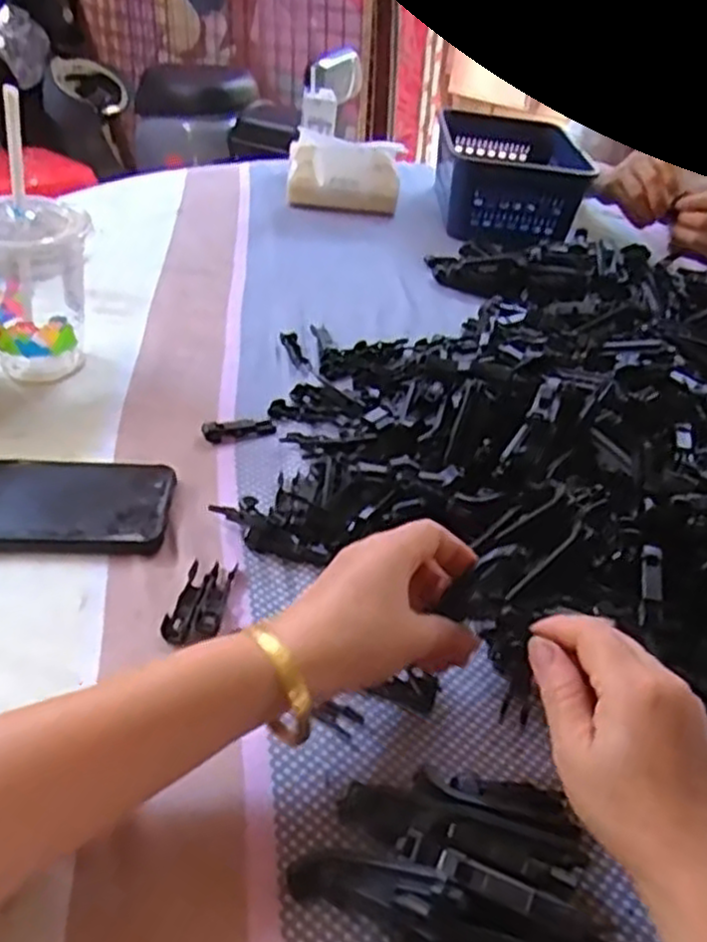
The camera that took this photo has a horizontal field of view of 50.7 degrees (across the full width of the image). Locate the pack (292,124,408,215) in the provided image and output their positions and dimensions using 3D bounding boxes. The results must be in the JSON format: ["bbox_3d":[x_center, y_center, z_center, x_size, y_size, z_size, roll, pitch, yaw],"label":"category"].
[{"bbox_3d":[-0.012,-0.368,0.916,0.134,0.082,0.073,2,40,-4],"label":"pack"}]

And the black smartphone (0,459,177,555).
[{"bbox_3d":[-0.202,0.018,0.483,0.163,0.014,0.086,4,40,-2],"label":"black smartphone"}]

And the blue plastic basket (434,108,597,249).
[{"bbox_3d":[0.190,-0.364,0.929,0.163,0.088,0.216,7,40,1],"label":"blue plastic basket"}]

